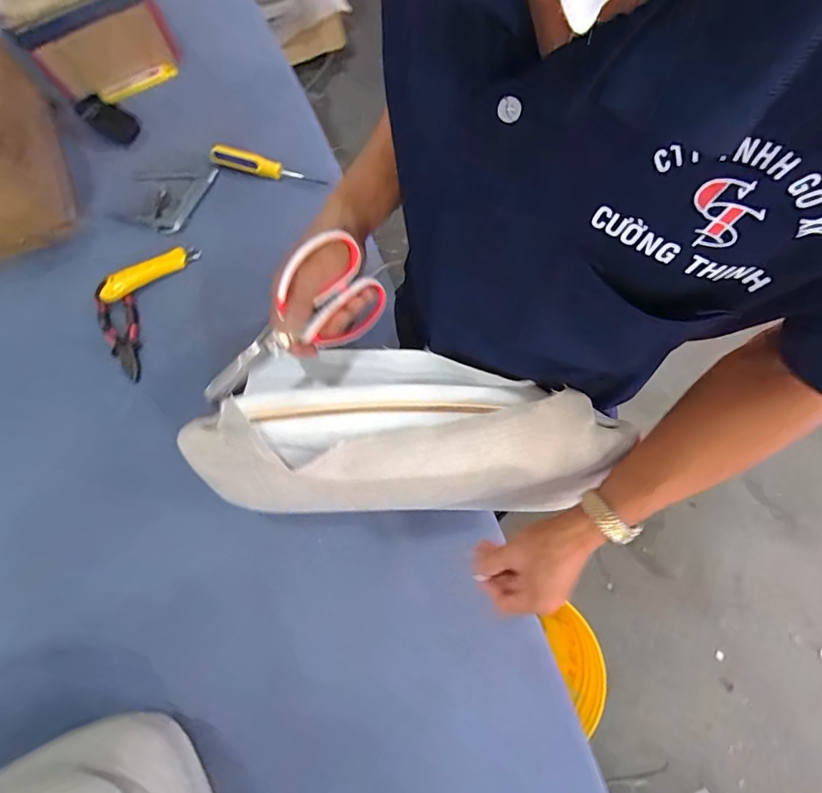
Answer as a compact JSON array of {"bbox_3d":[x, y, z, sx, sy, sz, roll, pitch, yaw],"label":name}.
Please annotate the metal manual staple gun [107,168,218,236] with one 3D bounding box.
[{"bbox_3d":[-0.399,-0.326,0.687,0.122,0.031,0.133,21,75,6],"label":"metal manual staple gun"}]

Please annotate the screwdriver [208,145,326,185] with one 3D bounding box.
[{"bbox_3d":[-0.234,-0.377,0.698,0.179,0.030,0.033,9,74,-14],"label":"screwdriver"}]

